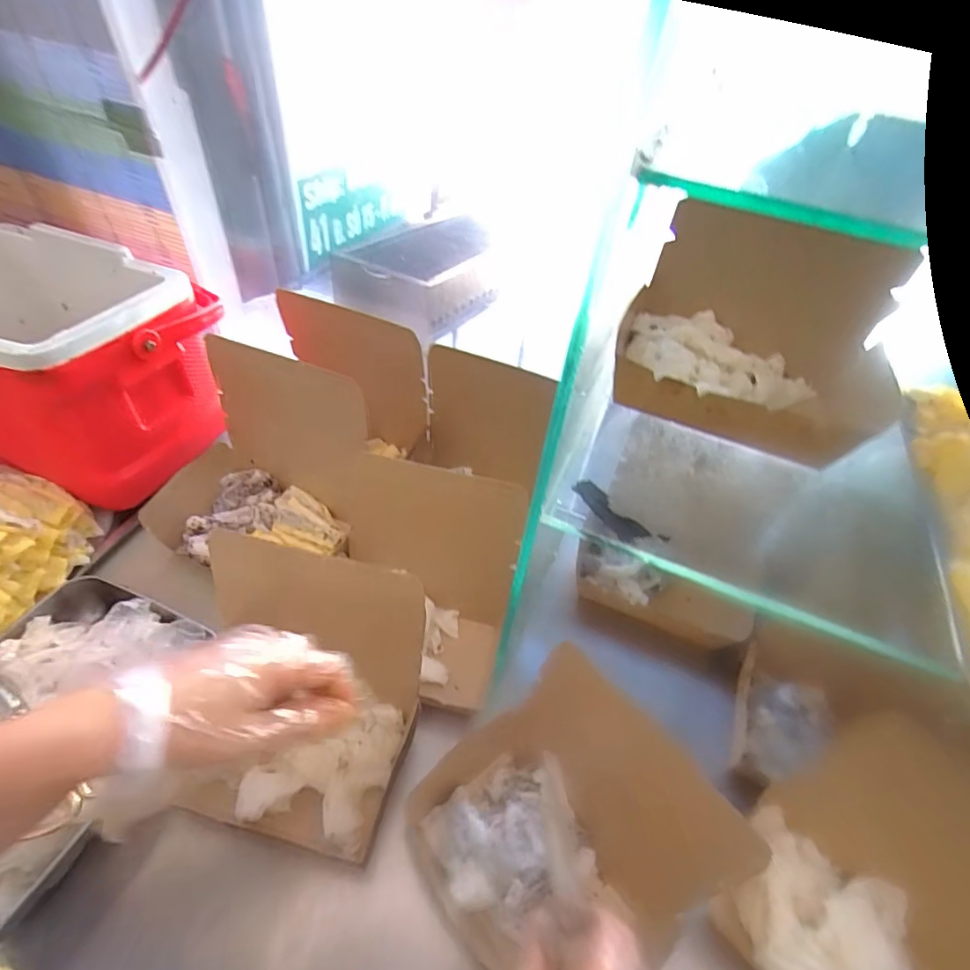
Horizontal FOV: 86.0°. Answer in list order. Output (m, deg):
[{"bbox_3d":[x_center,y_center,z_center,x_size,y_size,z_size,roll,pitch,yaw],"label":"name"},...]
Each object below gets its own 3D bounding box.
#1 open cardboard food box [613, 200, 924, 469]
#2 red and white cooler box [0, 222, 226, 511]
[{"bbox_3d":[0.200,-0.112,0.392,0.192,0.122,0.132,20,49,11],"label":"open cardboard food box"},{"bbox_3d":[-0.492,-0.145,0.611,0.293,0.203,0.231,18,48,9],"label":"red and white cooler box"}]

